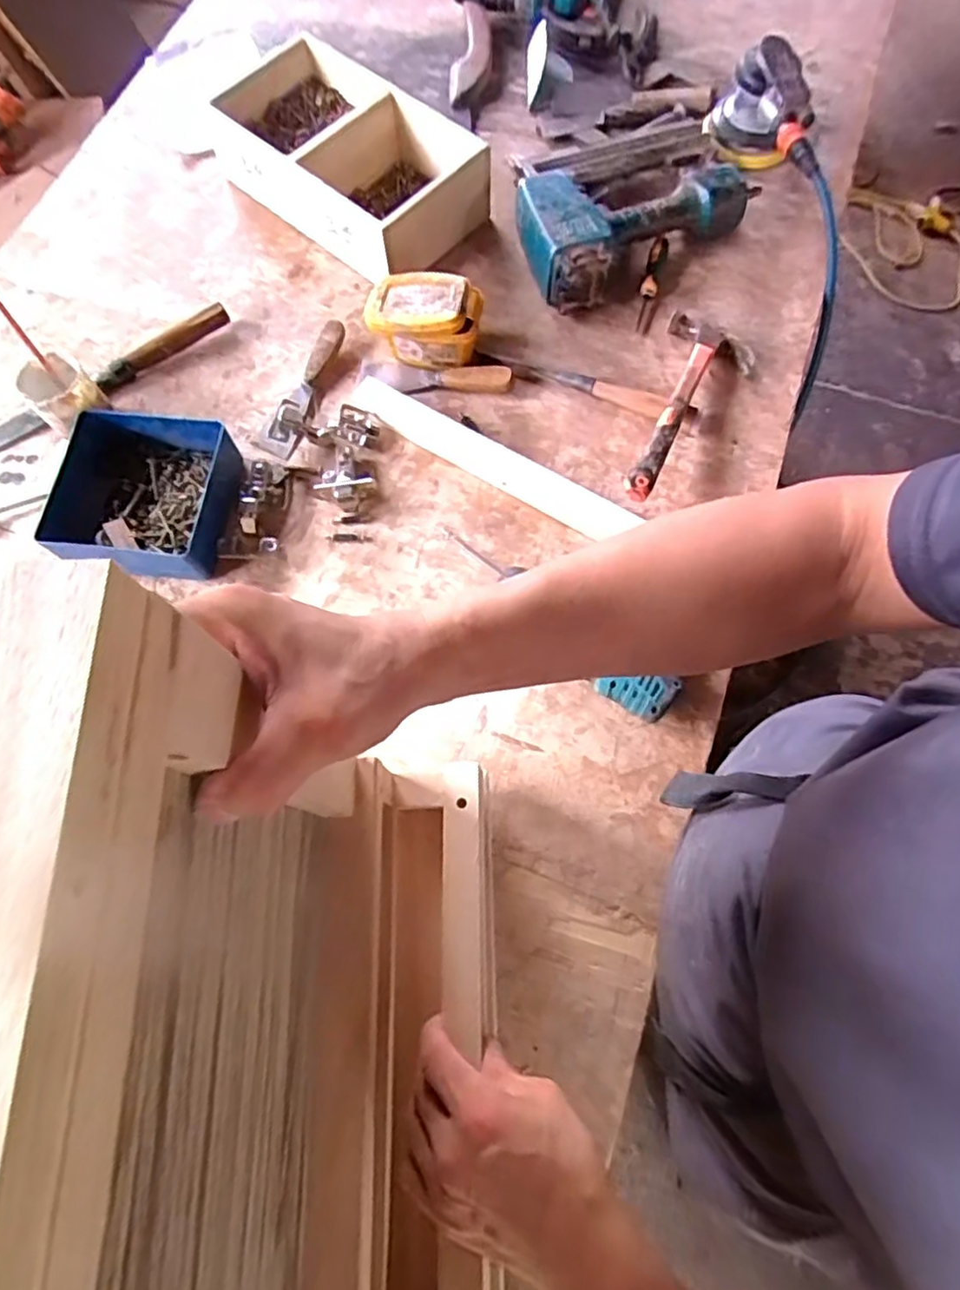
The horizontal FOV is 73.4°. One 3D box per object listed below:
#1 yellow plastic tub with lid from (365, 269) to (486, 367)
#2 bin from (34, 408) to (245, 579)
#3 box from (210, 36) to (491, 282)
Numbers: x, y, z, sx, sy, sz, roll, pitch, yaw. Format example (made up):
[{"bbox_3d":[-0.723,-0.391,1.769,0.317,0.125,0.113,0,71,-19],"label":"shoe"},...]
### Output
[{"bbox_3d":[-0.059,-0.348,0.696,0.121,0.076,0.077,8,71,4],"label":"yellow plastic tub with lid"},{"bbox_3d":[-0.330,-0.147,0.640,0.163,0.054,0.160,2,70,2],"label":"bin"},{"bbox_3d":[-0.151,-0.573,0.768,0.326,0.087,0.183,40,76,14],"label":"box"}]

